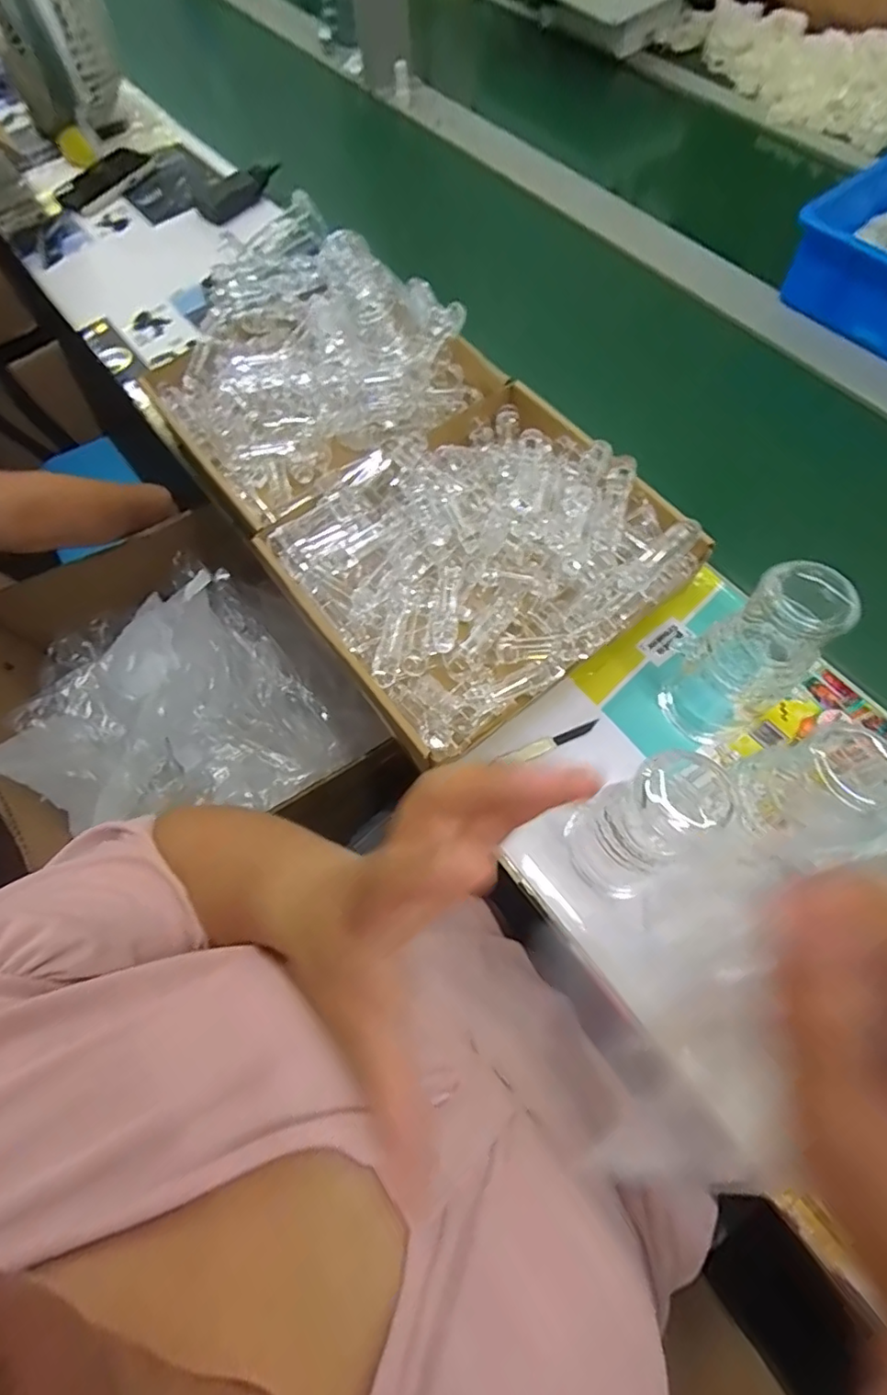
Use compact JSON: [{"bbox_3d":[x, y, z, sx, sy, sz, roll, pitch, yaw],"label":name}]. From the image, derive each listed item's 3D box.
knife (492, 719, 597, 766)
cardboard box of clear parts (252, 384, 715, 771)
[{"bbox_3d":[0.089,0.039,0.492,0.106,0.010,0.014,-23,69,-7],"label":"knife"},{"bbox_3d":[0.037,-0.132,0.525,0.321,0.065,0.272,-35,70,-12],"label":"cardboard box of clear parts"}]

